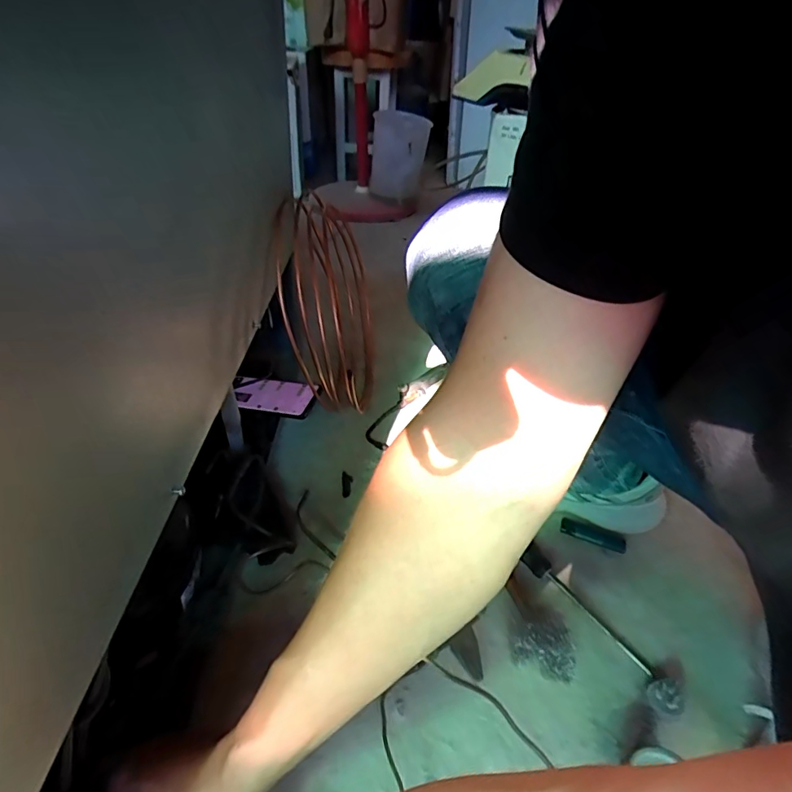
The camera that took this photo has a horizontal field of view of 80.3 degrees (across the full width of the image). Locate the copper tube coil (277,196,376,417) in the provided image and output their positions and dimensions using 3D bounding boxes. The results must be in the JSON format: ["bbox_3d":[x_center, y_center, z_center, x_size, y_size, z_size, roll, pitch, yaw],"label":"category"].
[{"bbox_3d":[-0.104,-0.166,0.802,0.144,0.326,0.343,2,39,-3],"label":"copper tube coil"}]

